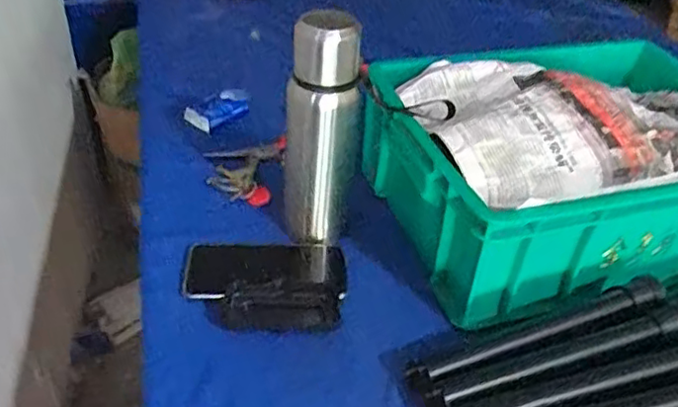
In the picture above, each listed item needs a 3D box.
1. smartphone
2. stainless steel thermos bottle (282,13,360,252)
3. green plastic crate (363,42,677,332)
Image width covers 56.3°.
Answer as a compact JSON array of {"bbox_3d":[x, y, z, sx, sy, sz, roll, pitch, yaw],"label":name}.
[{"bbox_3d":[-0.077,0.069,0.660,0.162,0.013,0.077,-2,39,-7],"label":"smartphone"},{"bbox_3d":[-0.019,-0.069,0.657,0.074,0.247,0.063,3,38,-1],"label":"stainless steel thermos bottle"},{"bbox_3d":[0.271,-0.055,0.734,0.433,0.152,0.312,-7,40,-13],"label":"green plastic crate"}]

